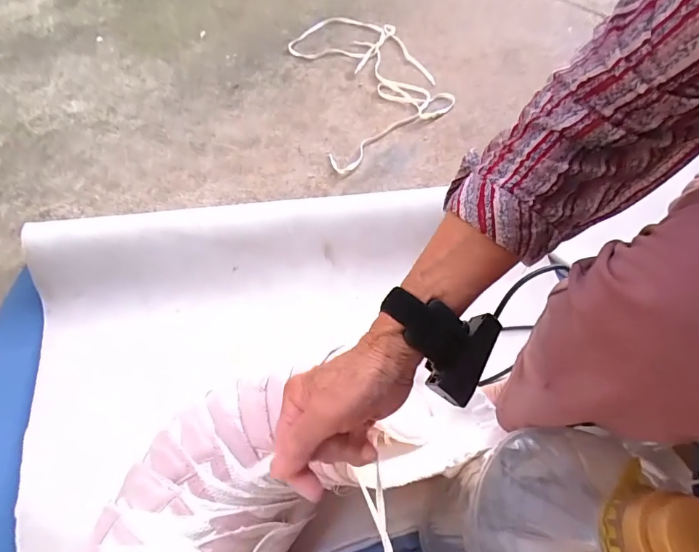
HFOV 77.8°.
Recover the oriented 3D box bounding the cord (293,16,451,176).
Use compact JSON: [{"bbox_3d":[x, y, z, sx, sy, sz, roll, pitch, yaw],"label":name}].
[{"bbox_3d":[0.039,-0.474,1.028,0.290,0.018,0.597,-12,52,-9],"label":"cord"}]

